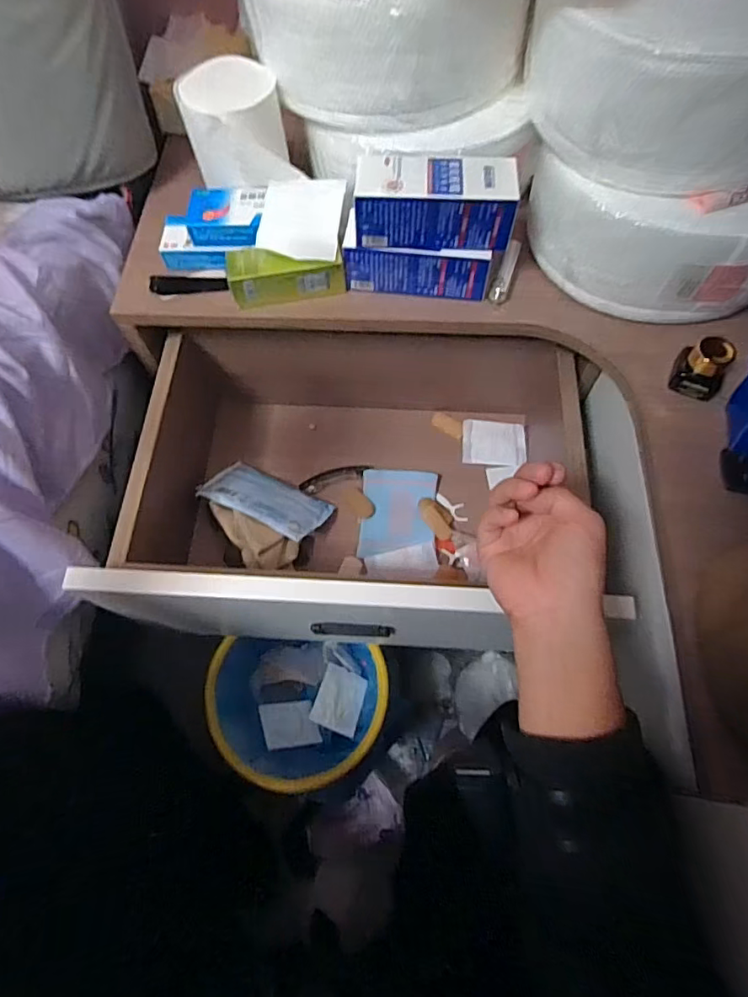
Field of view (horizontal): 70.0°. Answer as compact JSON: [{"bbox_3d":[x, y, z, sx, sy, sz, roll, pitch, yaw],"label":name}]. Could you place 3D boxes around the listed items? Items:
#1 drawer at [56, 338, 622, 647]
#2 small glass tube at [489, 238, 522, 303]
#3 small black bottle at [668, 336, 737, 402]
[{"bbox_3d":[-0.017,-0.021,0.598,0.431,0.156,0.296,3,66,2],"label":"drawer"},{"bbox_3d":[0.131,-0.229,0.528,0.016,0.014,0.083,16,67,8],"label":"small glass tube"},{"bbox_3d":[0.284,-0.113,0.459,0.044,0.048,0.041,39,72,17],"label":"small black bottle"}]

